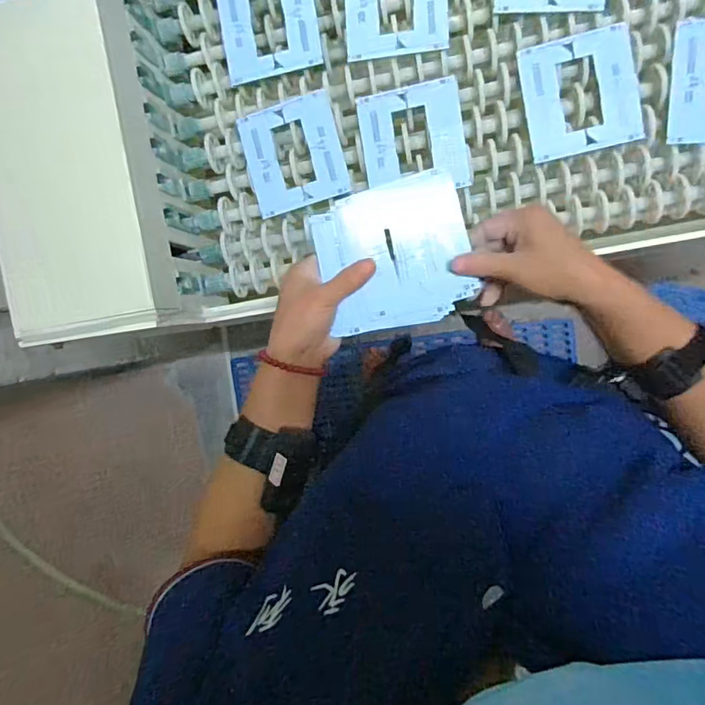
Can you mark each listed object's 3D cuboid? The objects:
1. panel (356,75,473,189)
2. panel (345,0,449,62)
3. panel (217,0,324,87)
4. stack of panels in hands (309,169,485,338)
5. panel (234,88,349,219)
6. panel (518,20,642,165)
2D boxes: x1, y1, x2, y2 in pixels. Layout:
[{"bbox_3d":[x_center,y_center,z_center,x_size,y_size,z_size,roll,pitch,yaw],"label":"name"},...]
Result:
[{"bbox_3d":[0.062,-0.216,0.489,0.104,0.005,0.104,-7,96,9],"label":"panel"},{"bbox_3d":[0.043,-0.353,0.479,0.101,0.004,0.106,-2,98,10],"label":"panel"},{"bbox_3d":[-0.088,-0.346,0.502,0.102,0.010,0.113,-8,92,10],"label":"panel"},{"bbox_3d":[0.037,-0.084,0.424,0.128,0.011,0.121,-16,94,9],"label":"stack of panels in hands"},{"bbox_3d":[-0.063,-0.209,0.509,0.100,0.007,0.108,-14,92,8],"label":"panel"},{"bbox_3d":[0.219,-0.248,0.463,0.100,0.005,0.109,-10,94,10],"label":"panel"}]

